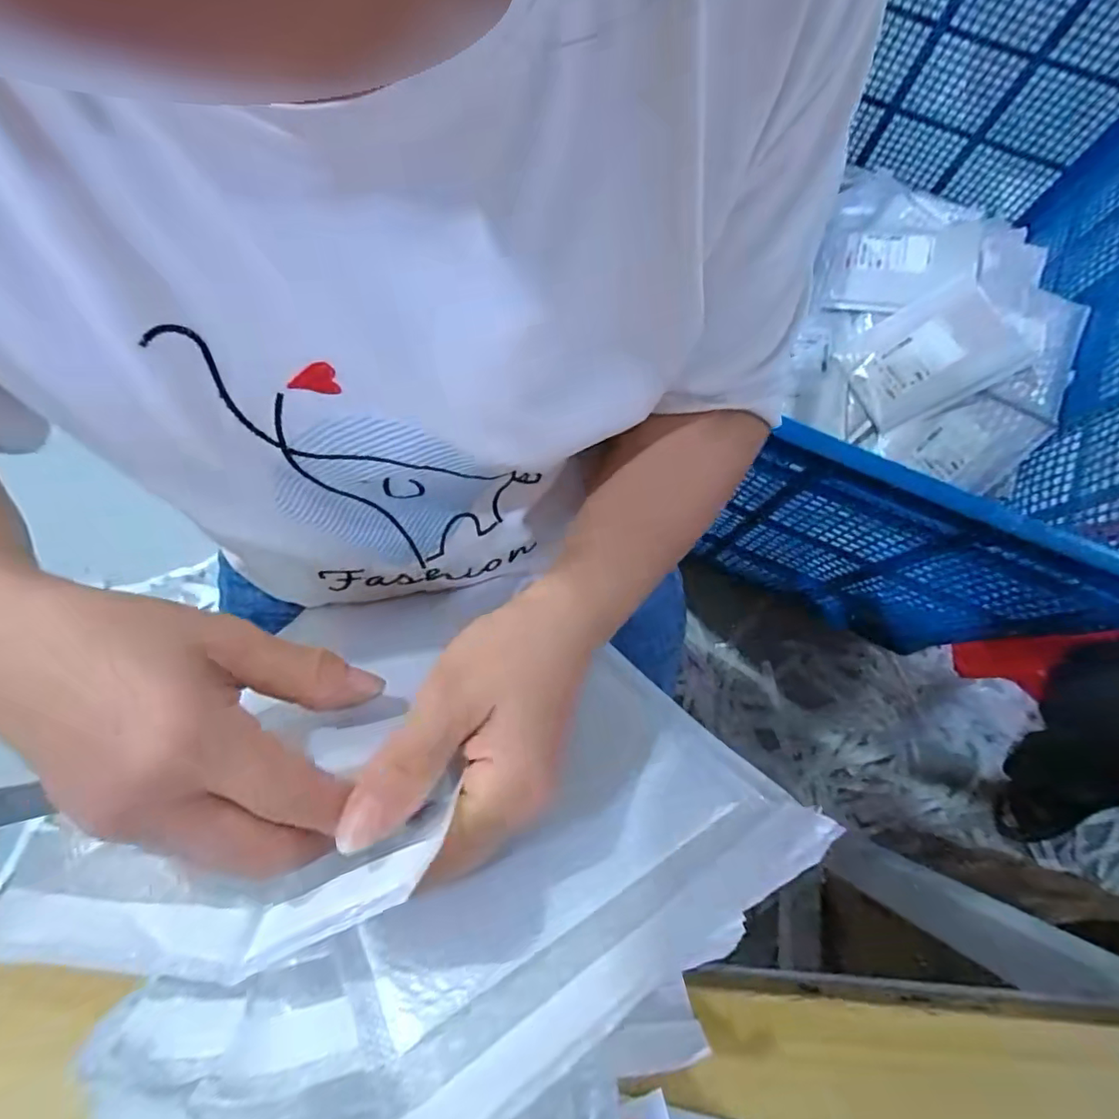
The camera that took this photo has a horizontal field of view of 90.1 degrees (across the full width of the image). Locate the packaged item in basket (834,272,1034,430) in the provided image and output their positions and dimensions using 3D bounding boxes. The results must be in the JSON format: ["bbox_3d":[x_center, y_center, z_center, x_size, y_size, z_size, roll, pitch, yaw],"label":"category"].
[{"bbox_3d":[0.583,-0.323,0.885,0.229,0.028,0.166,-28,80,12],"label":"packaged item in basket"}]

